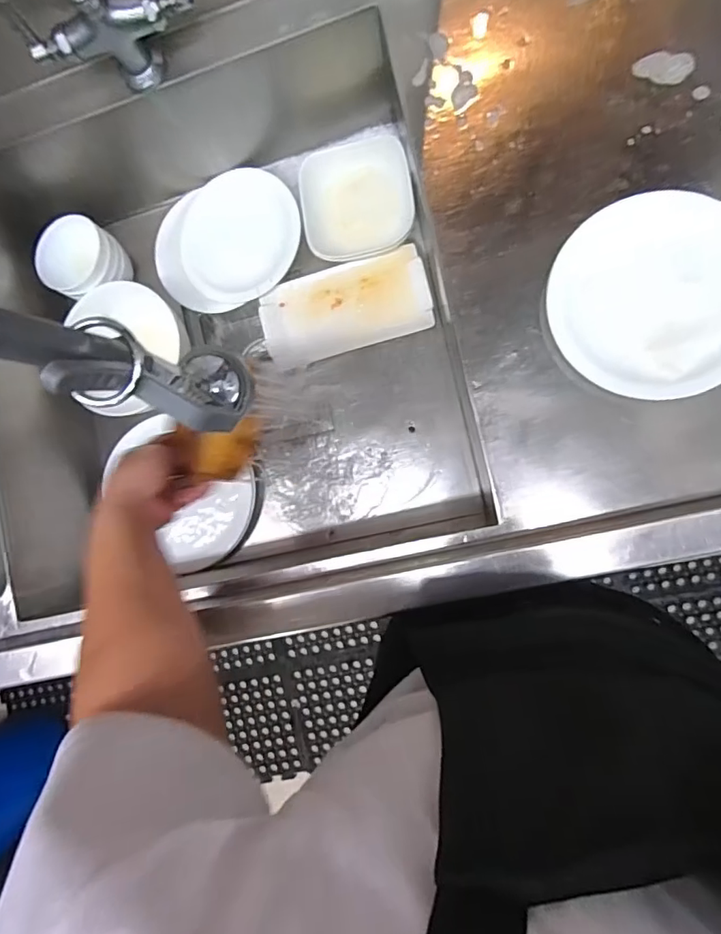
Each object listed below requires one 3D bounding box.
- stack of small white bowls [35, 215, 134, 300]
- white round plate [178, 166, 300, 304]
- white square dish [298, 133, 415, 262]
[{"bbox_3d":[-0.394,-0.294,0.747,0.093,0.072,0.105,37,97,7],"label":"stack of small white bowls"},{"bbox_3d":[-0.174,-0.327,0.739,0.170,0.021,0.177,0,92,10],"label":"white round plate"},{"bbox_3d":[-0.006,-0.370,0.708,0.147,0.026,0.162,-10,90,10],"label":"white square dish"}]

